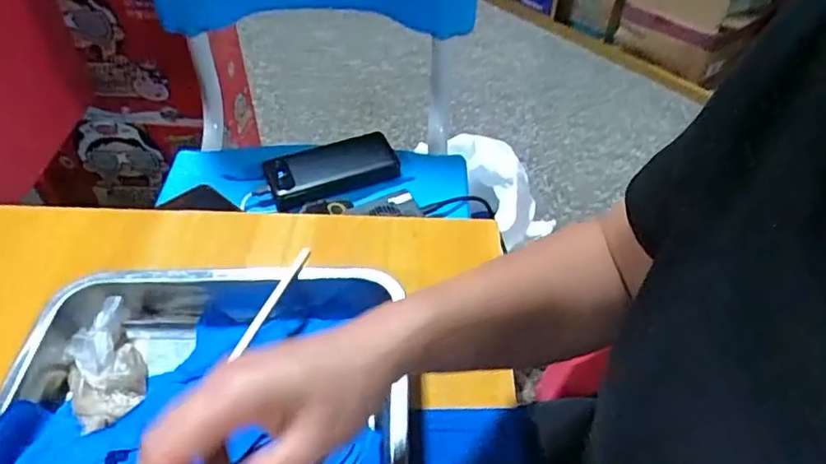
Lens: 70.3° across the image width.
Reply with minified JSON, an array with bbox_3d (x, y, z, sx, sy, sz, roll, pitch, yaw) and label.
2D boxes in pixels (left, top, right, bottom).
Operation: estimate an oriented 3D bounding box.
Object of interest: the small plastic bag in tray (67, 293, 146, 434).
[{"bbox_3d":[-0.215,0.091,0.406,0.047,0.023,0.088,-22,51,-21],"label":"small plastic bag in tray"}]

